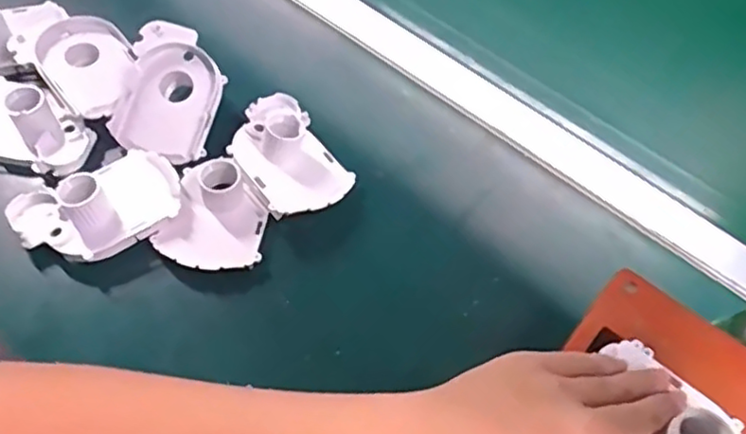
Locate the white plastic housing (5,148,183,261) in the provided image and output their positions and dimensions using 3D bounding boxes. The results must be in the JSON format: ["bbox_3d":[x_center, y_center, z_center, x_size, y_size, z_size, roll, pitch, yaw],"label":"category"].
[{"bbox_3d":[-0.178,-0.010,0.415,0.104,0.034,0.070,-25,63,-20],"label":"white plastic housing"}]

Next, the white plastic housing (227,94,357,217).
[{"bbox_3d":[-0.060,-0.045,0.448,0.064,0.034,0.098,-28,64,-22],"label":"white plastic housing"}]

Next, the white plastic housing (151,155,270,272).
[{"bbox_3d":[-0.104,-0.001,0.423,0.065,0.027,0.072,7,57,-1],"label":"white plastic housing"}]

